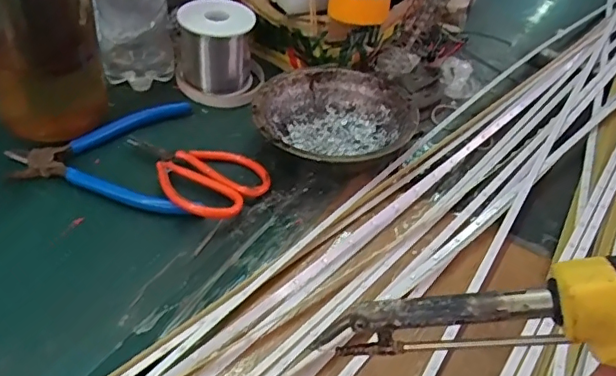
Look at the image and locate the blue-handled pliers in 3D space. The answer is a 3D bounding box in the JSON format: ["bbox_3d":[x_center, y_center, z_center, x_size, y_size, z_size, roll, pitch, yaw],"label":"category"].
[{"bbox_3d":[-0.150,-0.020,0.415,0.134,0.011,0.127,-6,43,-16],"label":"blue-handled pliers"}]

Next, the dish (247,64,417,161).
[{"bbox_3d":[0.019,-0.049,0.451,0.123,0.043,0.120,4,41,-4],"label":"dish"}]

